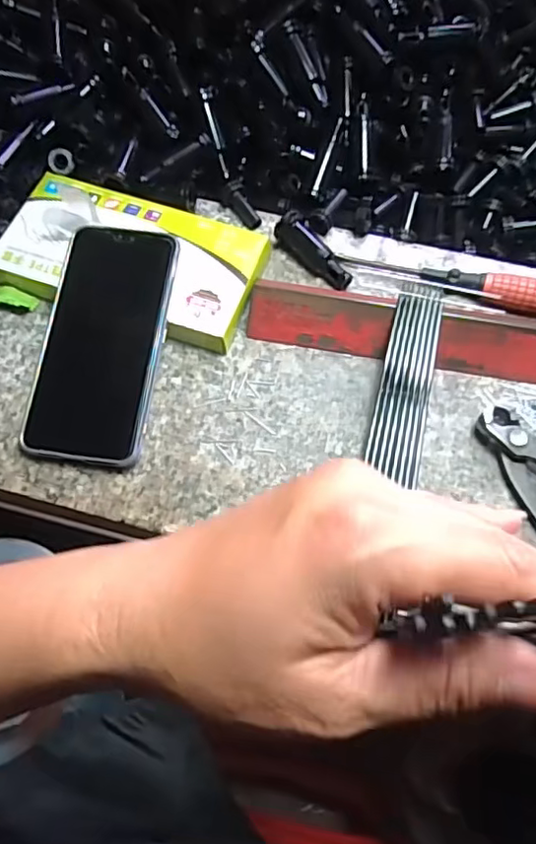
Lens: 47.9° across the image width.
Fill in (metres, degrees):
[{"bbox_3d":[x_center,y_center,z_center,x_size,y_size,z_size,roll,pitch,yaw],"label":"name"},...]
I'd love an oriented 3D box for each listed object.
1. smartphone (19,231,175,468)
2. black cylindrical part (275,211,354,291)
[{"bbox_3d":[-0.106,-0.053,0.382,0.075,0.015,0.158,6,75,9],"label":"smartphone"},{"bbox_3d":[0.034,-0.122,0.428,0.020,0.018,0.066,-40,71,-17],"label":"black cylindrical part"}]

